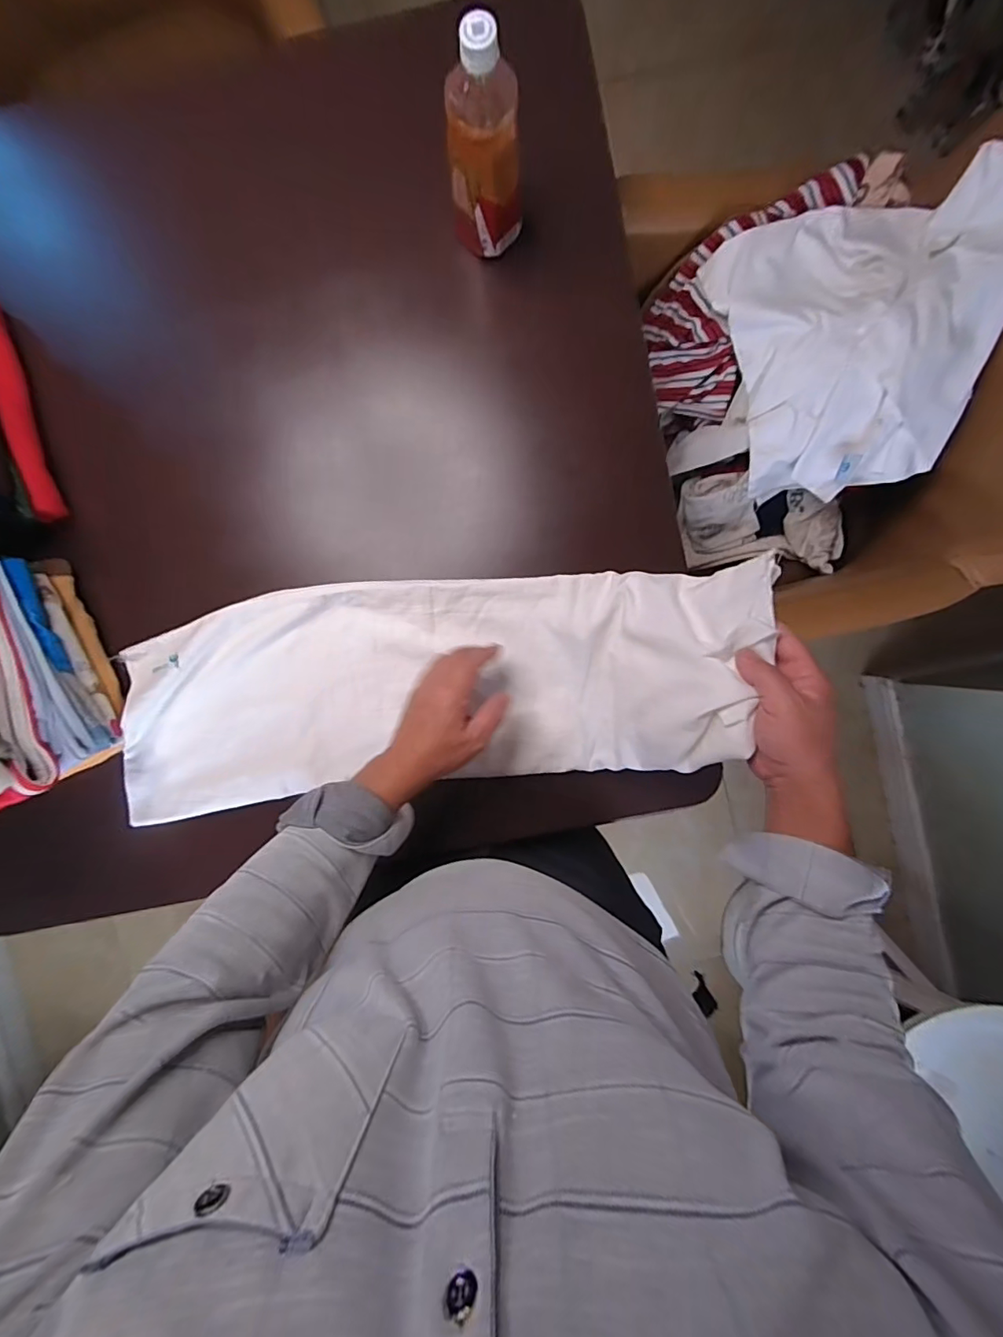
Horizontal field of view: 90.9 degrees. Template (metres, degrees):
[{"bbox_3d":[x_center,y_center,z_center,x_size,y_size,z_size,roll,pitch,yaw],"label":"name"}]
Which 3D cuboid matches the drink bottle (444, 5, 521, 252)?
[{"bbox_3d":[-0.019,-0.501,0.484,0.072,0.168,0.059,29,93,-1],"label":"drink bottle"}]

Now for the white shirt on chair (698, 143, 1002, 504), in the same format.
[{"bbox_3d":[0.500,-0.454,0.690,0.348,0.127,0.377,-13,93,1],"label":"white shirt on chair"}]

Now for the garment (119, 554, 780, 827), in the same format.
[{"bbox_3d":[-0.110,0.023,0.548,0.721,0.125,0.239,-6,93,10],"label":"garment"}]

